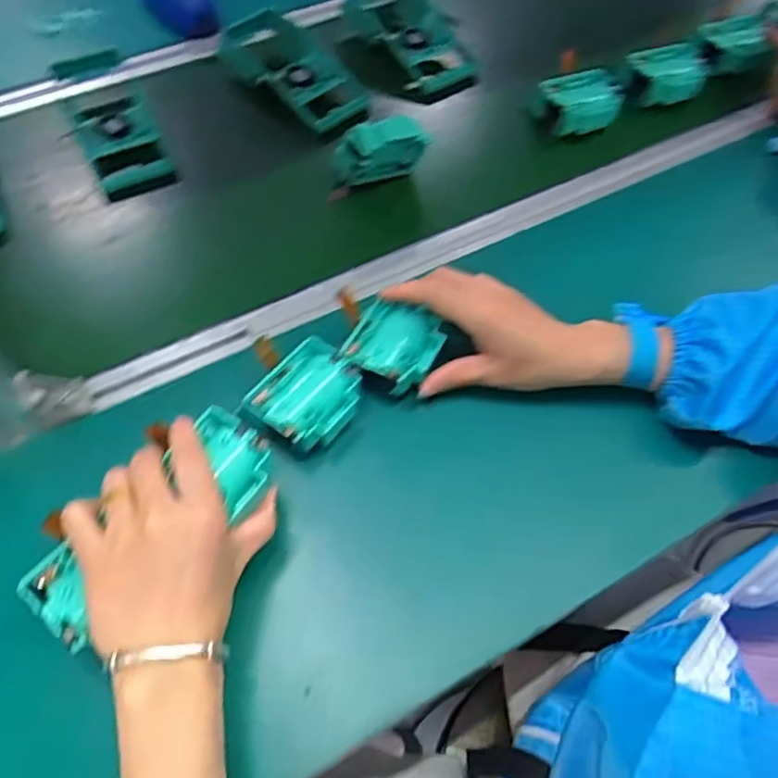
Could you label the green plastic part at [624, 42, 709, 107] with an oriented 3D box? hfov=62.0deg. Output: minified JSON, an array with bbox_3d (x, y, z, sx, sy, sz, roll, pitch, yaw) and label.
[{"bbox_3d":[0.306,-0.343,0.708,0.080,0.039,0.055,-12,58,-8],"label":"green plastic part"}]

